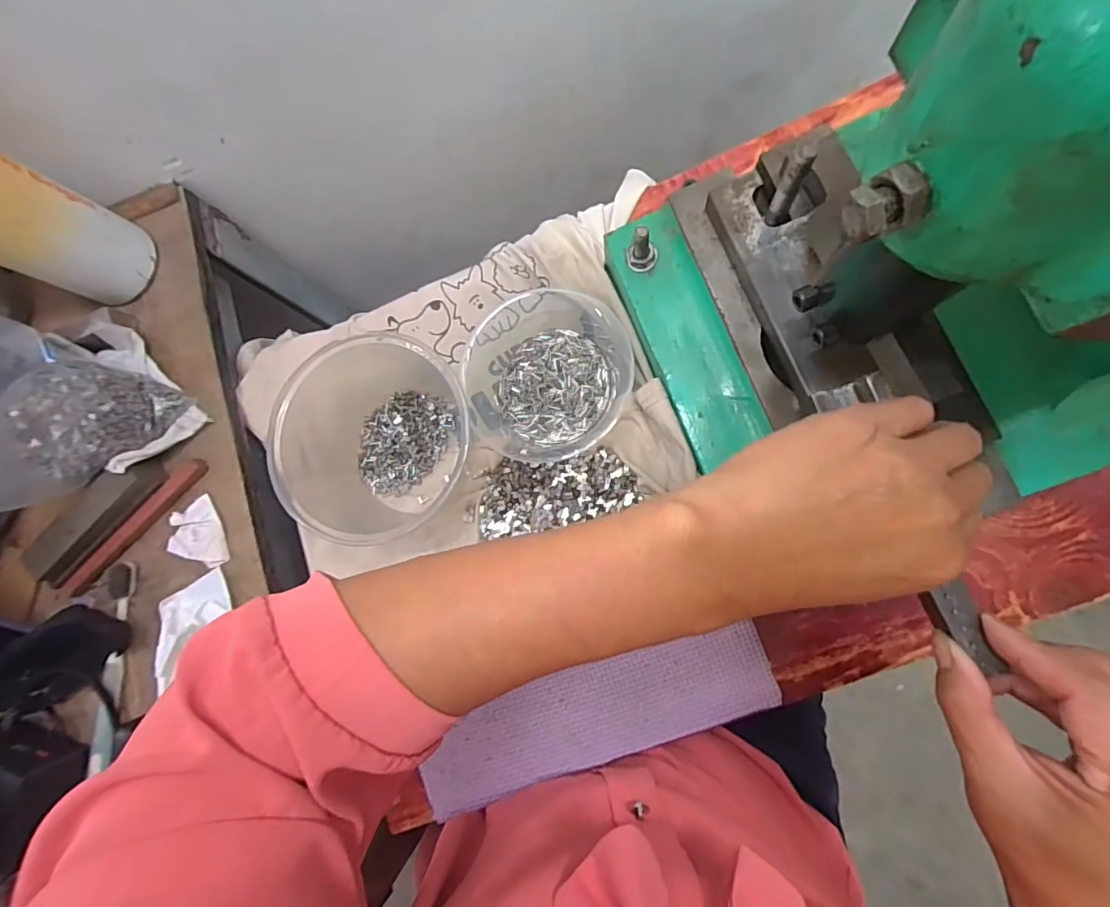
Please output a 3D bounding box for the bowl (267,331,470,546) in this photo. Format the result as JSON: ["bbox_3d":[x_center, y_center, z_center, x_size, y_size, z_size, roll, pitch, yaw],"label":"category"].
[{"bbox_3d":[-0.144,-0.011,0.379,0.136,0.076,0.149,-1,85,8],"label":"bowl"}]

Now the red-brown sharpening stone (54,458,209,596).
[{"bbox_3d":[-0.328,0.059,0.392,0.018,0.016,0.149,44,92,9],"label":"red-brown sharpening stone"}]

